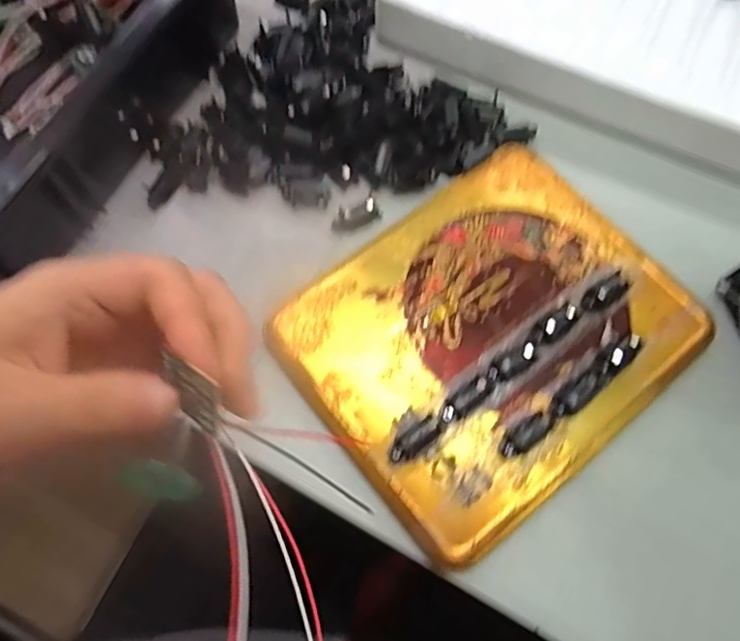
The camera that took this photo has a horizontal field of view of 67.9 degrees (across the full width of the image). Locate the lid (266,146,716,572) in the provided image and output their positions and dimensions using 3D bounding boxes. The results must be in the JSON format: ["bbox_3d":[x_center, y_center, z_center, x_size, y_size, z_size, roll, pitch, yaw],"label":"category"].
[{"bbox_3d":[0.077,0.004,0.347,0.232,0.016,0.192,-36,73,-13],"label":"lid"}]

